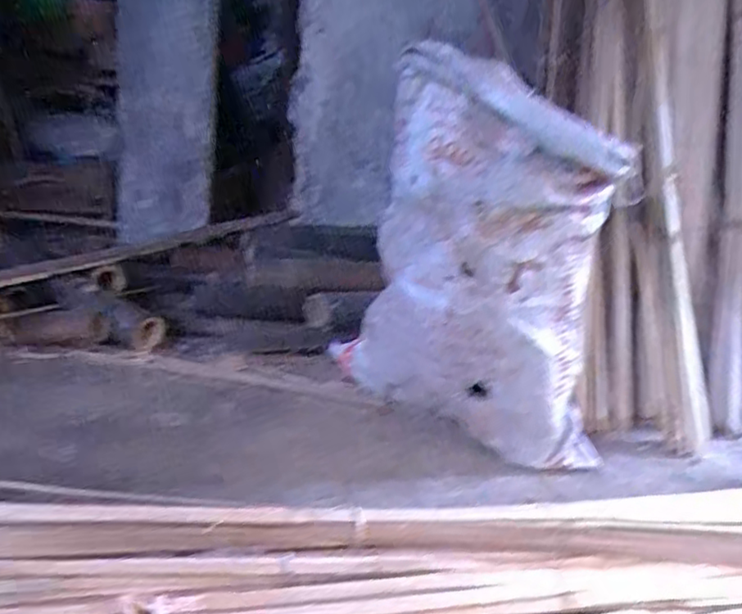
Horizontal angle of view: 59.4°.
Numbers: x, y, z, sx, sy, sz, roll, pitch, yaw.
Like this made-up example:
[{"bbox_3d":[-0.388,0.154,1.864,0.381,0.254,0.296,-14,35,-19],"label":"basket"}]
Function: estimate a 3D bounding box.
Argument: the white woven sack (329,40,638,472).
[{"bbox_3d":[0.192,-0.063,1.127,0.440,0.621,0.241,8,21,1],"label":"white woven sack"}]

